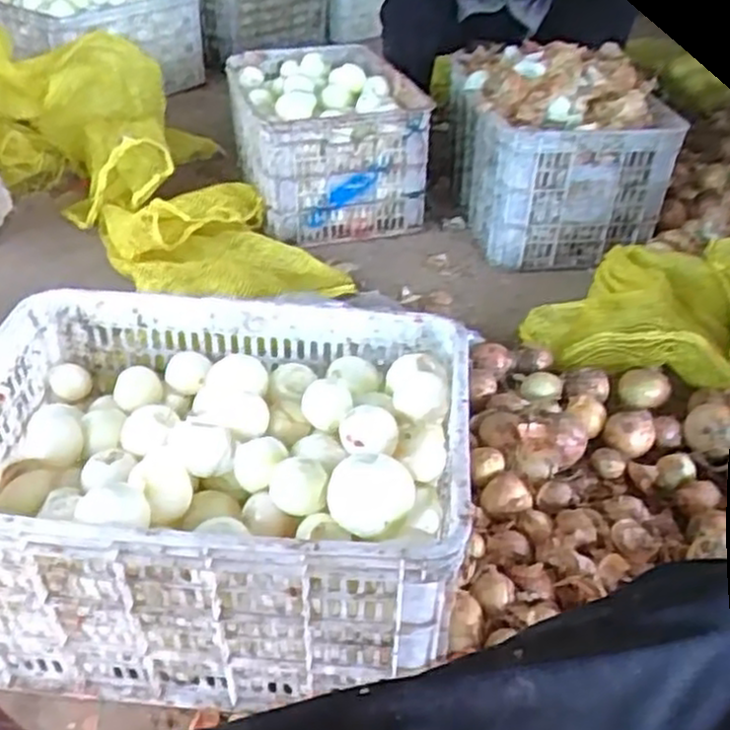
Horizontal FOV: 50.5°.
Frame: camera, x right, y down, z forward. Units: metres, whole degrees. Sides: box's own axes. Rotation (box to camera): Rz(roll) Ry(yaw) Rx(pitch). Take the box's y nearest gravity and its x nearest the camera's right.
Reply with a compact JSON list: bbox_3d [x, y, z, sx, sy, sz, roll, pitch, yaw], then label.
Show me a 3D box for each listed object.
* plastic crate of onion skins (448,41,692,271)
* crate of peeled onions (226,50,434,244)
[{"bbox_3d":[0.364,-0.413,1.488,0.319,0.346,0.346,-5,37,-9],"label":"plastic crate of onion skins"},{"bbox_3d":[-0.093,-0.479,1.604,0.321,0.231,0.457,-10,38,-15],"label":"crate of peeled onions"}]

